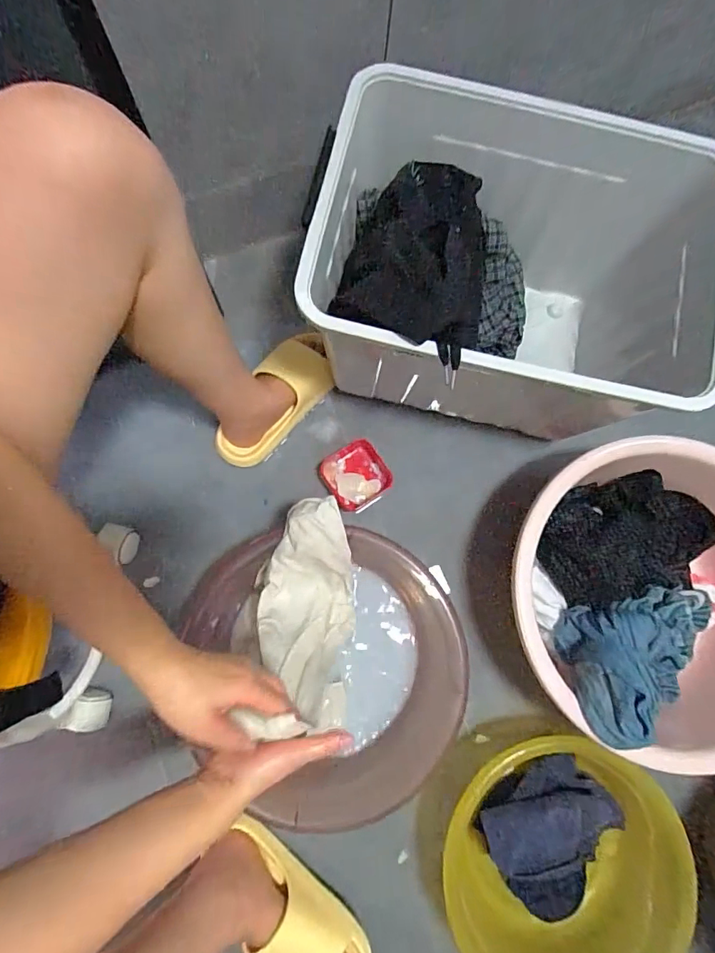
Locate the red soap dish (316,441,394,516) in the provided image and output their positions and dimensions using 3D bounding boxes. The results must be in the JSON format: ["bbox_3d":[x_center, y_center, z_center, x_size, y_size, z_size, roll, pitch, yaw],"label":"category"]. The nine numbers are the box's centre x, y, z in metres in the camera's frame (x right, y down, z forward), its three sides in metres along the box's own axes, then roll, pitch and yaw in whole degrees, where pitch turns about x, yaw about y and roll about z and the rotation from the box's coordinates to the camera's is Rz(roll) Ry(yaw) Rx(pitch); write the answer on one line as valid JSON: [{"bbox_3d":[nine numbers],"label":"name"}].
[{"bbox_3d":[-0.001,0.000,0.738,0.093,0.025,0.094,-33,82,-9],"label":"red soap dish"}]

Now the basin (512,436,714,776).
[{"bbox_3d":[0.371,0.153,0.618,0.340,0.145,0.373,1,78,-3],"label":"basin"}]

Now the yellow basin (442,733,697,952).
[{"bbox_3d":[0.229,0.470,0.578,0.258,0.108,0.296,12,78,0],"label":"yellow basin"}]

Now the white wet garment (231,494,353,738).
[{"bbox_3d":[-0.062,0.154,0.551,0.106,0.262,0.252,0,77,1],"label":"white wet garment"}]

